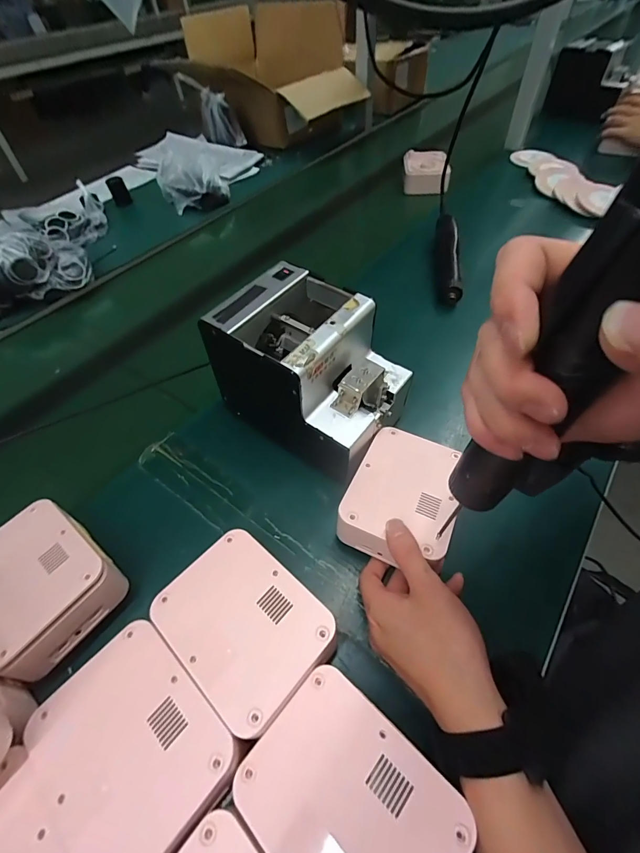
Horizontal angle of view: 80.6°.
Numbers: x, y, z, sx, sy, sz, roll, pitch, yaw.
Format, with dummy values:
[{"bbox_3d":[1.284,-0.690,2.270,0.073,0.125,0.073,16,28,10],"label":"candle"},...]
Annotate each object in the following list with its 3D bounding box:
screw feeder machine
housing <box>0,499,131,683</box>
[{"bbox_3d":[-0.006,-0.055,0.412,0.171,0.159,0.121,28,60,23],"label":"screw feeder machine"},{"bbox_3d":[-0.247,0.132,0.328,0.131,0.042,0.102,30,60,24],"label":"housing"}]

